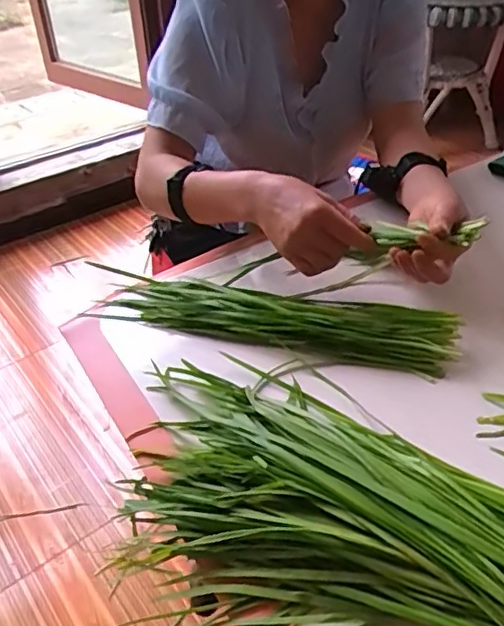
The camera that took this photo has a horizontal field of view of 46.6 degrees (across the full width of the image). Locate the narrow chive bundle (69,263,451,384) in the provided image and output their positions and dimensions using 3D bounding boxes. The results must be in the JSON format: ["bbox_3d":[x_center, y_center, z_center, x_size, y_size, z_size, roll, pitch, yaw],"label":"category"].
[{"bbox_3d":[0.015,0.003,0.577,0.354,0.025,0.073,9,41,13],"label":"narrow chive bundle"}]

